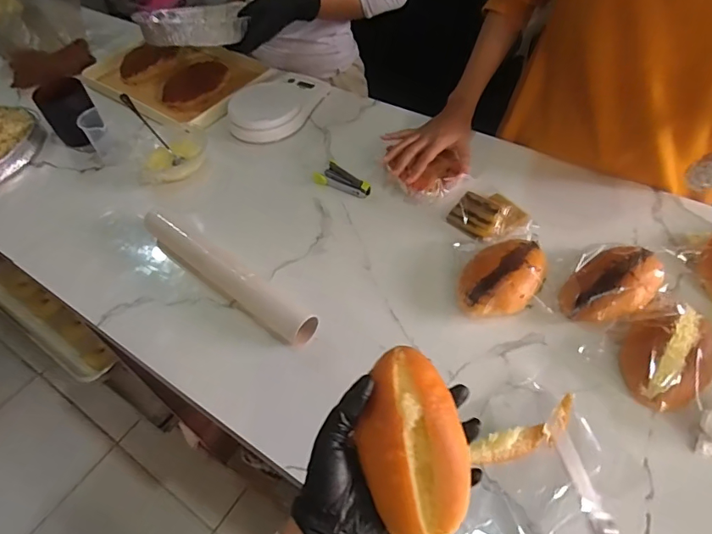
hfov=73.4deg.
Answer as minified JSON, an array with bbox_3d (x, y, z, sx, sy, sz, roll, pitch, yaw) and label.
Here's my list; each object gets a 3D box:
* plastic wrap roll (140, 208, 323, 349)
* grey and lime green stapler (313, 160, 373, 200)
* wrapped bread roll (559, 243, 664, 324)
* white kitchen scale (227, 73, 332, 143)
[{"bbox_3d":[-0.179,0.003,0.632,0.319,0.038,0.046,30,59,26],"label":"plastic wrap roll"},{"bbox_3d":[-0.021,-0.129,0.738,0.087,0.018,0.045,35,61,28],"label":"grey and lime green stapler"},{"bbox_3d":[0.307,0.020,0.573,0.129,0.041,0.084,-29,54,-17],"label":"wrapped bread roll"},{"bbox_3d":[-0.150,-0.294,0.868,0.138,0.031,0.198,18,55,19],"label":"white kitchen scale"}]

